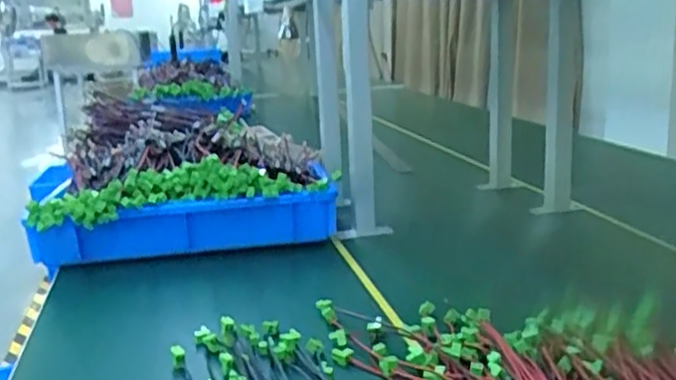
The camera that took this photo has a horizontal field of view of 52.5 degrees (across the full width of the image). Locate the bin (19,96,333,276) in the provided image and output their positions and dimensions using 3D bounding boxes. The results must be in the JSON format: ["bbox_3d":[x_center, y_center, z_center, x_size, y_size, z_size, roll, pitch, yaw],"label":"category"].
[{"bbox_3d":[-0.256,-0.034,1.195,0.427,0.140,0.559,-5,14,-9],"label":"bin"}]

